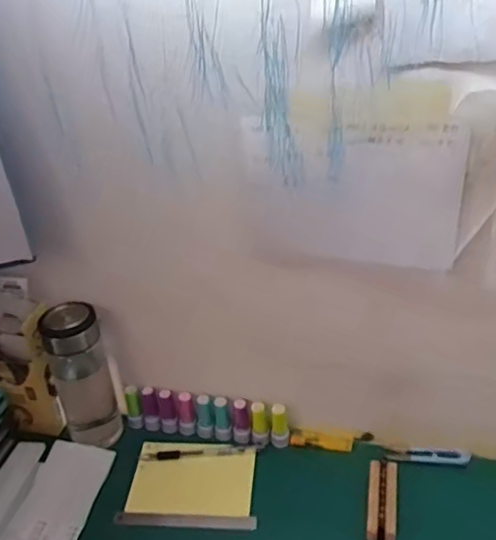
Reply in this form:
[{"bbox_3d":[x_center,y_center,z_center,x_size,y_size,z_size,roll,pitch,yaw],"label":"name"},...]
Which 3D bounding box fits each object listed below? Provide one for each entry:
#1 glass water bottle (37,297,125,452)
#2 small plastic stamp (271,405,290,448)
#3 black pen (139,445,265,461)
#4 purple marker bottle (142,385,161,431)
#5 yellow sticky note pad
[{"bbox_3d":[-0.214,0.140,0.759,0.071,0.205,0.067,-16,34,-17],"label":"glass water bottle"},{"bbox_3d":[0.041,0.201,0.754,0.021,0.058,0.020,3,33,12],"label":"small plastic stamp"},{"bbox_3d":[-0.060,0.238,0.761,0.159,0.007,0.016,-5,32,0],"label":"black pen"},{"bbox_3d":[-0.133,0.186,0.792,0.022,0.057,0.020,-13,33,-13],"label":"purple marker bottle"},{"bbox_3d":[-0.068,0.256,0.726,0.149,0.008,0.106,0,33,8],"label":"yellow sticky note pad"}]

